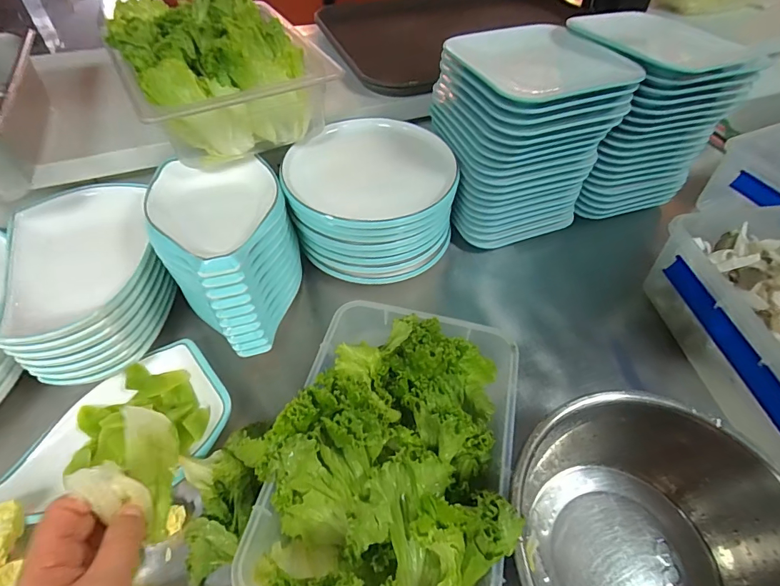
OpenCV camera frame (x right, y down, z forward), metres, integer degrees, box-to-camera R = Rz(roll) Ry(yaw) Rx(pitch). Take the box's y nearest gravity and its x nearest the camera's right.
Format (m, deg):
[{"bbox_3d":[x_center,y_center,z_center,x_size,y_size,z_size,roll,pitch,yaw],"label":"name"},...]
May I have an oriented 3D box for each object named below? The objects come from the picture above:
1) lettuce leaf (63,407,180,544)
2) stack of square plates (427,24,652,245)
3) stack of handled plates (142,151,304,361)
[{"bbox_3d":[-0.178,0.115,0.299,0.042,0.051,0.092,-6,50,-6],"label":"lettuce leaf"},{"bbox_3d":[0.206,-0.237,0.697,0.237,0.272,0.192,-16,52,-14],"label":"stack of square plates"},{"bbox_3d":[-0.216,-0.062,0.594,0.177,0.161,0.260,-15,53,-12],"label":"stack of handled plates"}]

